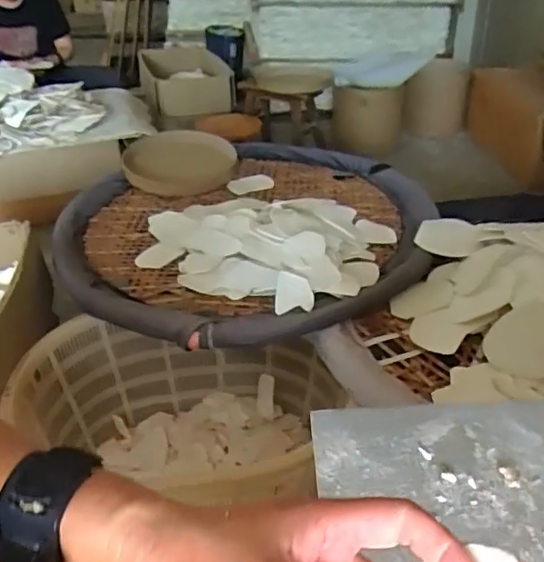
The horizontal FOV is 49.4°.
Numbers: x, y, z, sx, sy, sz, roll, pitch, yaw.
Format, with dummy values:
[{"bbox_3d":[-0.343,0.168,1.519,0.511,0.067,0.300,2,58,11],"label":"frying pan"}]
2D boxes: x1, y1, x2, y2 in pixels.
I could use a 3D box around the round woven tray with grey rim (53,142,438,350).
[{"bbox_3d":[-0.073,-0.156,1.438,0.874,0.090,0.943,-22,33,-21],"label":"round woven tray with grey rim"}]

